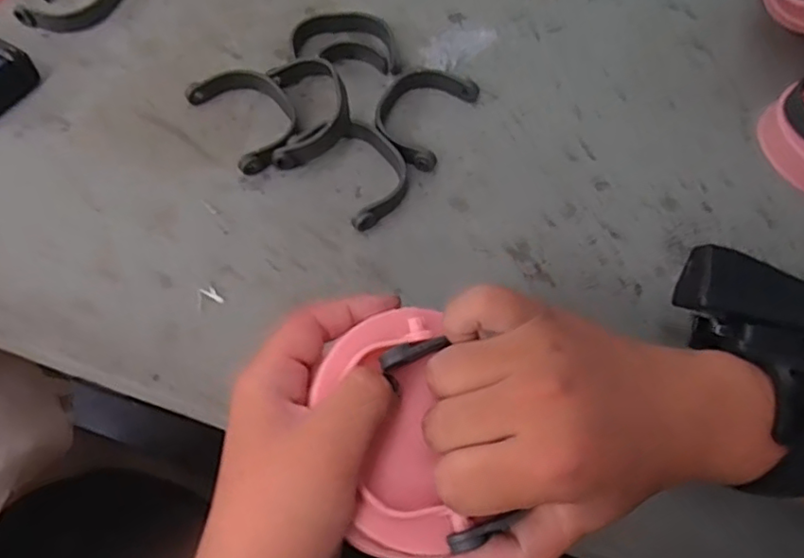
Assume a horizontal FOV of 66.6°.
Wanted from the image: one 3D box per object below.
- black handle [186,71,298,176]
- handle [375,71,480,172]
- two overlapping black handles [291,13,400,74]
[{"bbox_3d":[-0.095,-0.103,0.385,0.050,0.014,0.076,-32,69,-18],"label":"black handle"},{"bbox_3d":[0.011,-0.106,0.393,0.053,0.016,0.075,26,64,10],"label":"handle"},{"bbox_3d":[-0.039,-0.166,0.425,0.077,0.019,0.033,8,62,1],"label":"two overlapping black handles"}]

